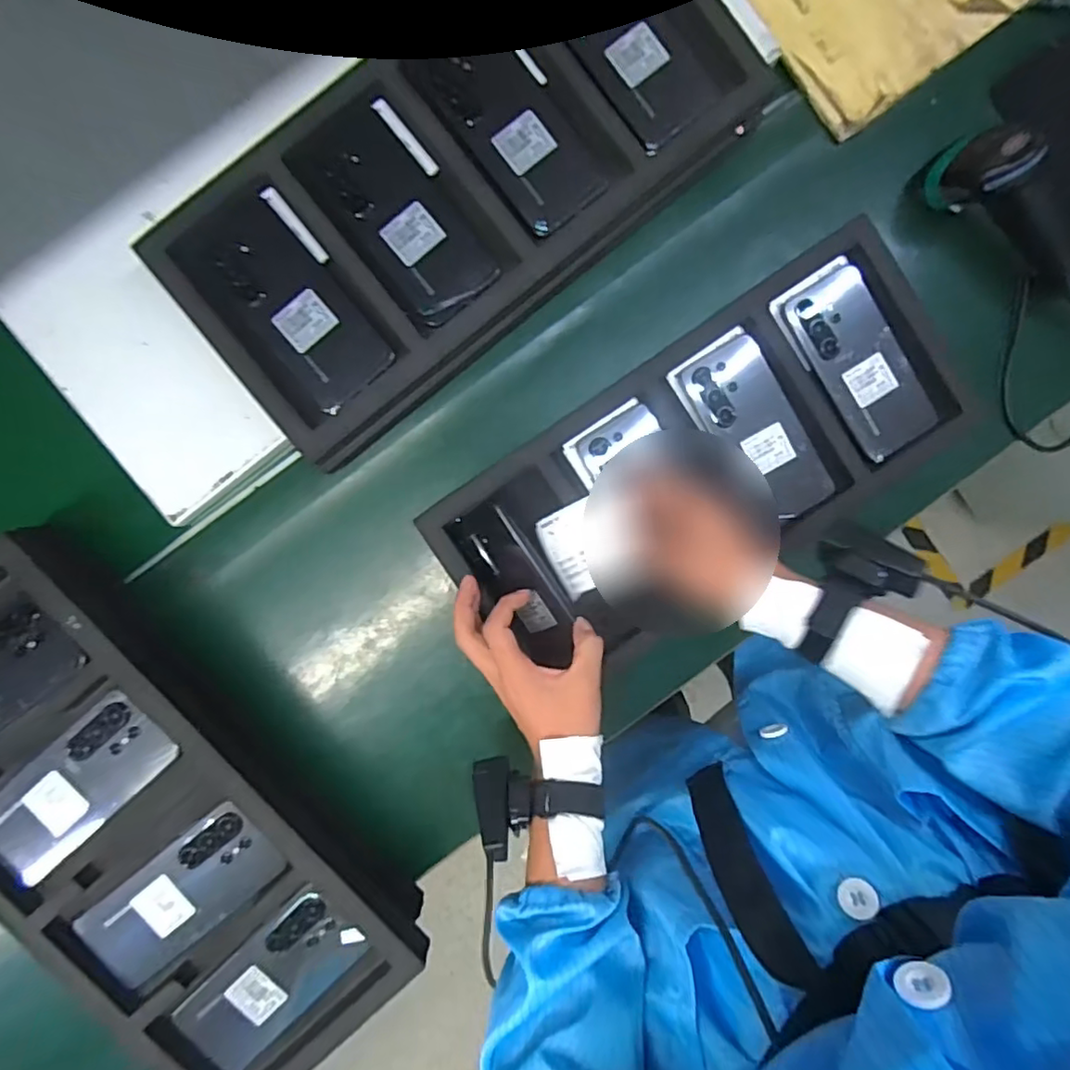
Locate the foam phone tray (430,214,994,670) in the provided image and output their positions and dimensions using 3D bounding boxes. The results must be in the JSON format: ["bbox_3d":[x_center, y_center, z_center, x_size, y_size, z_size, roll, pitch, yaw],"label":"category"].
[{"bbox_3d":[0.150,-0.066,0.548,0.481,0.054,0.217,-30,93,-4],"label":"foam phone tray"}]

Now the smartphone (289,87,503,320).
[{"bbox_3d":[-0.108,-0.261,0.489,0.092,0.008,0.177,-39,93,0],"label":"smartphone"}]

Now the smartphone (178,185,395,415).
[{"bbox_3d":[-0.193,-0.189,0.489,0.084,0.007,0.176,-40,93,0],"label":"smartphone"}]

